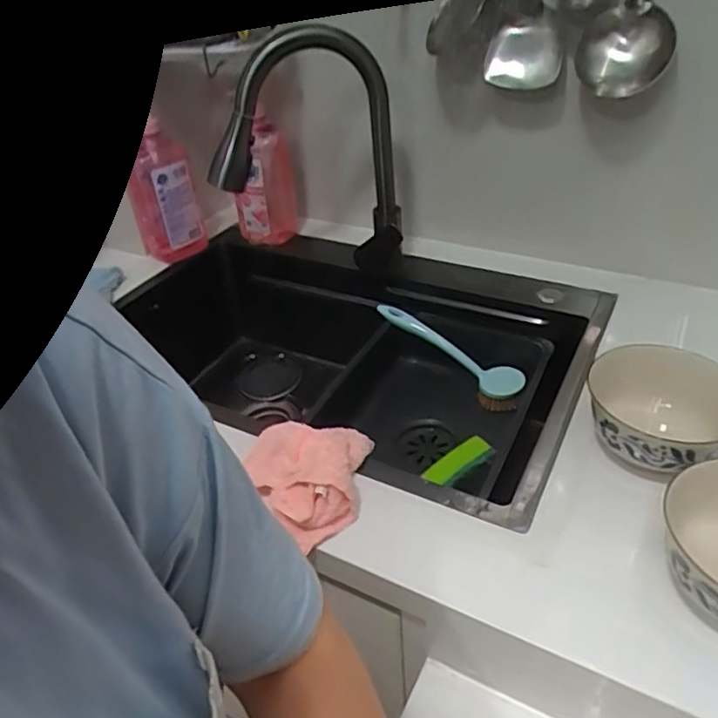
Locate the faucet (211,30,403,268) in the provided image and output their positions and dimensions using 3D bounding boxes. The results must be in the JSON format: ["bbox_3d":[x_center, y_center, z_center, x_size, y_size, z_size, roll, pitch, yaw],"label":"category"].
[{"bbox_3d":[-0.069,-0.244,0.778,0.228,0.303,0.073,-10,37,-7],"label":"faucet"}]

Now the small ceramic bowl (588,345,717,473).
[{"bbox_3d":[0.288,0.051,0.576,0.130,0.076,0.121,-3,37,2],"label":"small ceramic bowl"}]

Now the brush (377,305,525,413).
[{"bbox_3d":[0.129,-0.011,0.876,0.235,0.061,0.042,36,48,10],"label":"brush"}]

